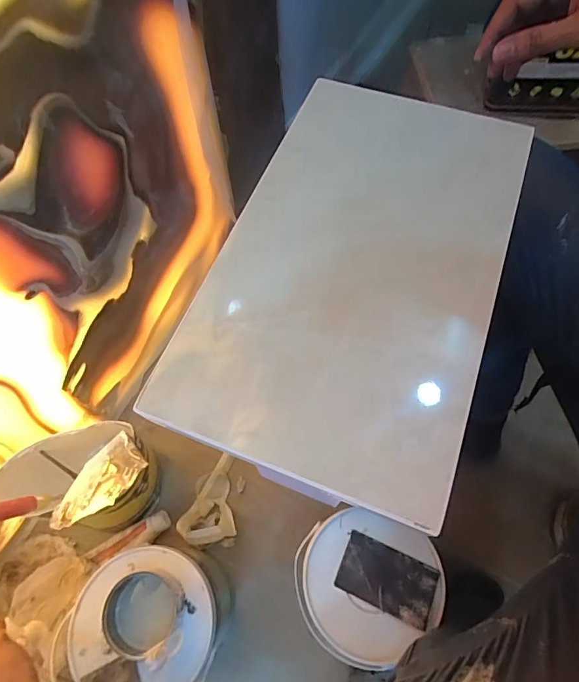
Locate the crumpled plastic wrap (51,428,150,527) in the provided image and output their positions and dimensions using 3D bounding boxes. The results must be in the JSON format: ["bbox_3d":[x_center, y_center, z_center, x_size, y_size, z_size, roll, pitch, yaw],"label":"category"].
[{"bbox_3d":[-0.246,0.190,0.563,0.087,0.033,0.129,23,47,34],"label":"crumpled plastic wrap"}]

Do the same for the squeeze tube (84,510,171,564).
[{"bbox_3d":[-0.270,0.338,0.732,0.139,0.030,0.042,-26,67,-10],"label":"squeeze tube"}]

